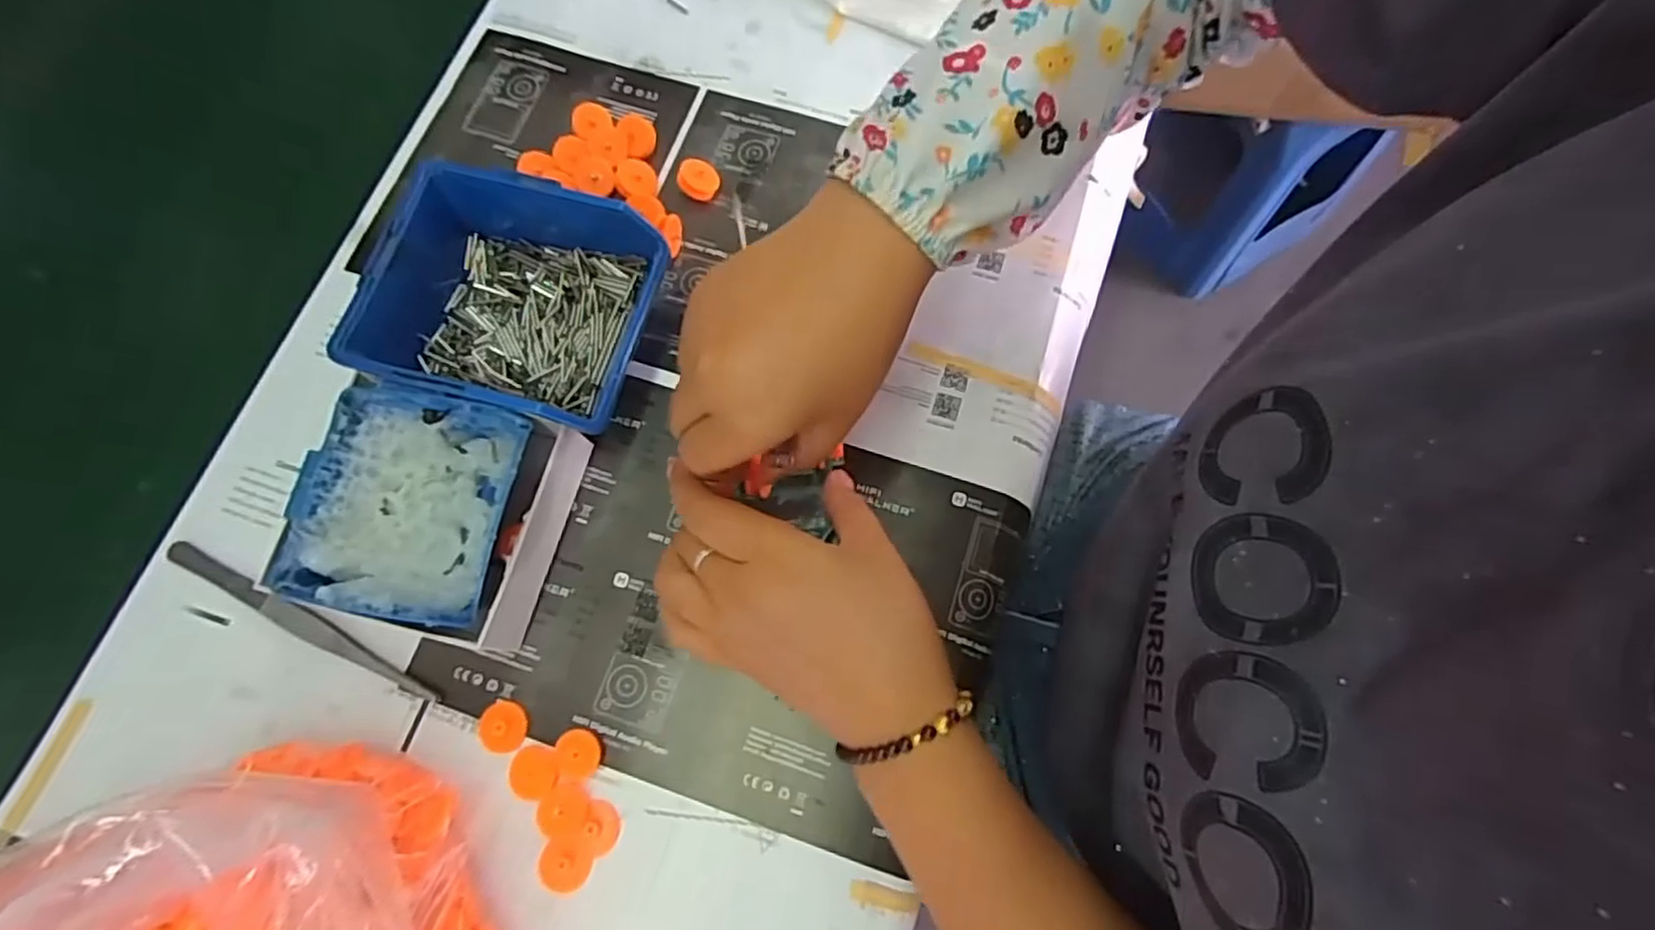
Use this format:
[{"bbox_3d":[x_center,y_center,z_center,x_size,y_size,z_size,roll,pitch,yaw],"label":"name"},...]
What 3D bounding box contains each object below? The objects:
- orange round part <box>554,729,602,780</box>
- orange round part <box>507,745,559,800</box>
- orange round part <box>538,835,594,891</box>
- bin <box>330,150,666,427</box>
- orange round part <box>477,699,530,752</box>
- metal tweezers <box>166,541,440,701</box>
[{"bbox_3d":[-0.113,0.131,0.315,0.020,0.005,0.021,0,74,-1],"label":"orange round part"},{"bbox_3d":[-0.133,0.138,0.312,0.022,0.004,0.021,0,74,-1],"label":"orange round part"},{"bbox_3d":[-0.115,0.174,0.304,0.020,0.006,0.021,0,74,-1],"label":"orange round part"},{"bbox_3d":[-0.154,-0.077,0.347,0.132,0.059,0.114,14,74,3],"label":"bin"},{"bbox_3d":[-0.149,0.120,0.320,0.021,0.005,0.021,0,74,-1],"label":"orange round part"},{"bbox_3d":[-0.250,0.071,0.324,0.151,0.017,0.012,25,75,6],"label":"metal tweezers"}]

